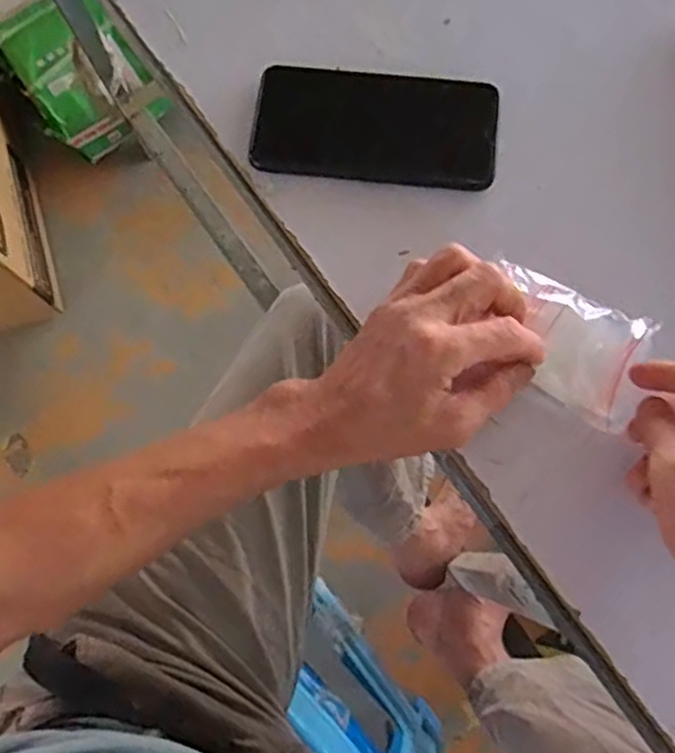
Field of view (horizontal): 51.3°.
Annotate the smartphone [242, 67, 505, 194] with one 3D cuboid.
[{"bbox_3d":[0.023,-0.161,0.453,0.154,0.015,0.075,6,75,4],"label":"smartphone"}]

